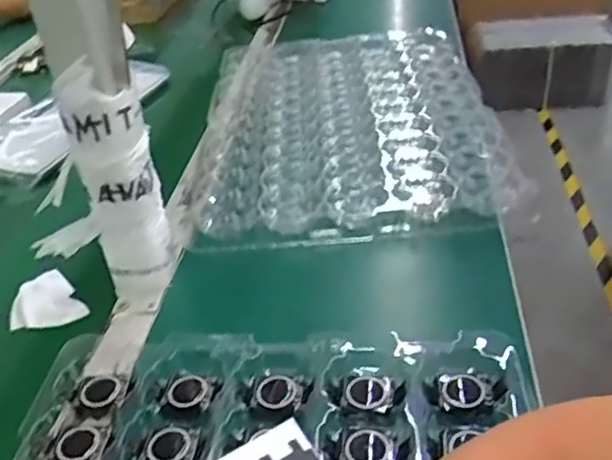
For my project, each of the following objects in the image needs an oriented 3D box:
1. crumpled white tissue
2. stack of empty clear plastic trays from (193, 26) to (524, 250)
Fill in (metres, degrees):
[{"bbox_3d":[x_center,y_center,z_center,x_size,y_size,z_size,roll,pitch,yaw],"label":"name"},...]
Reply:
[{"bbox_3d":[-0.237,0.066,0.589,0.060,0.009,0.079,-30,41,-29],"label":"crumpled white tissue"},{"bbox_3d":[0.053,-0.156,0.834,0.340,0.034,0.524,-5,35,3],"label":"stack of empty clear plastic trays"}]

